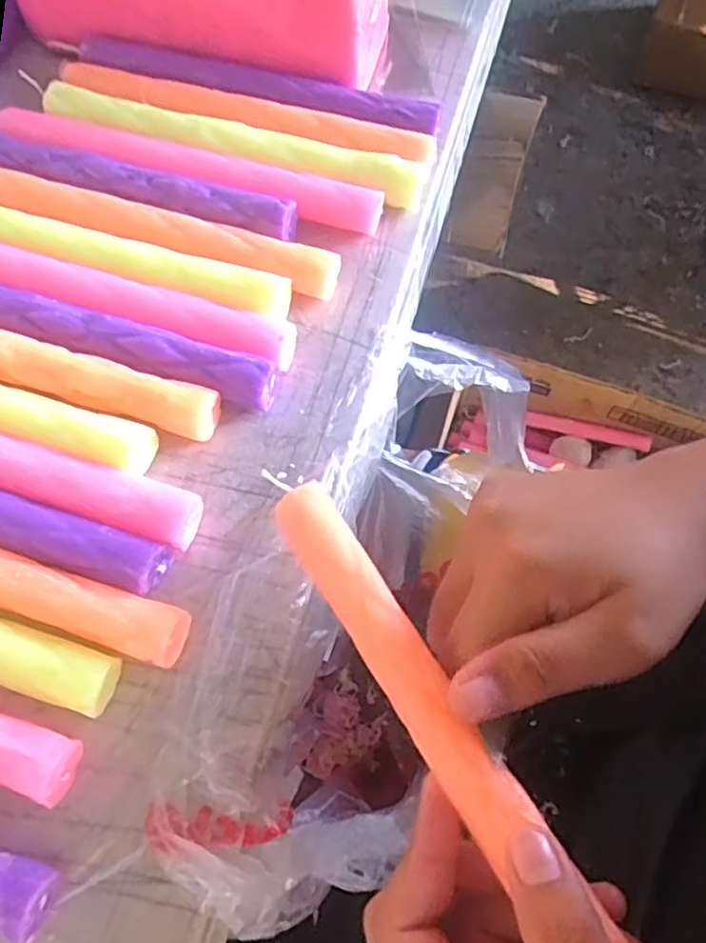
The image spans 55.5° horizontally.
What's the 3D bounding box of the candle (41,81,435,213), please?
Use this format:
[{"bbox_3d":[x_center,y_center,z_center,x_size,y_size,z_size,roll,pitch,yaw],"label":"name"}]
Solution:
[{"bbox_3d":[-0.060,-0.164,0.337,0.192,0.016,0.023,12,65,6],"label":"candle"}]

